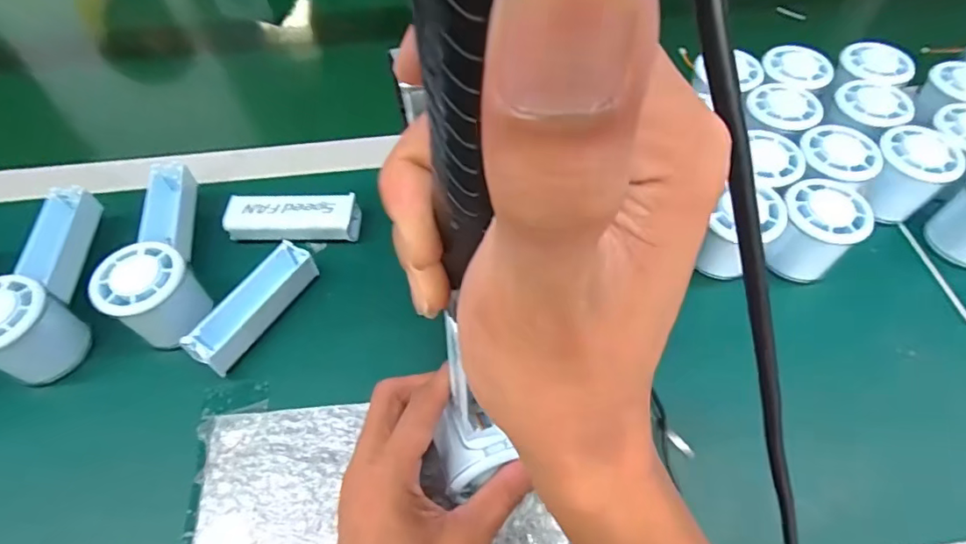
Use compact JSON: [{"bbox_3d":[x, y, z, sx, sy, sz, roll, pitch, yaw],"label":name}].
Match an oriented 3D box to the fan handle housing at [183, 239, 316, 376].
[{"bbox_3d":[-0.165,0.023,0.379,0.026,0.030,0.103,27,60,18],"label":"fan handle housing"}]

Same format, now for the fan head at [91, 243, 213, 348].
[{"bbox_3d":[-0.231,0.019,0.374,0.053,0.066,0.057,37,64,23],"label":"fan head"}]

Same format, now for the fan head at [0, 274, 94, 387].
[{"bbox_3d":[-0.313,0.041,0.357,0.057,0.060,0.056,25,60,17],"label":"fan head"}]

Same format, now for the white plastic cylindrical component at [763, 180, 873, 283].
[{"bbox_3d":[0.244,-0.028,0.390,0.052,0.058,0.053,-1,56,1],"label":"white plastic cylindrical component"}]

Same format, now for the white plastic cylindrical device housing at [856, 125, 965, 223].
[{"bbox_3d":[0.333,-0.076,0.417,0.053,0.053,0.054,-1,56,1],"label":"white plastic cylindrical device housing"}]

